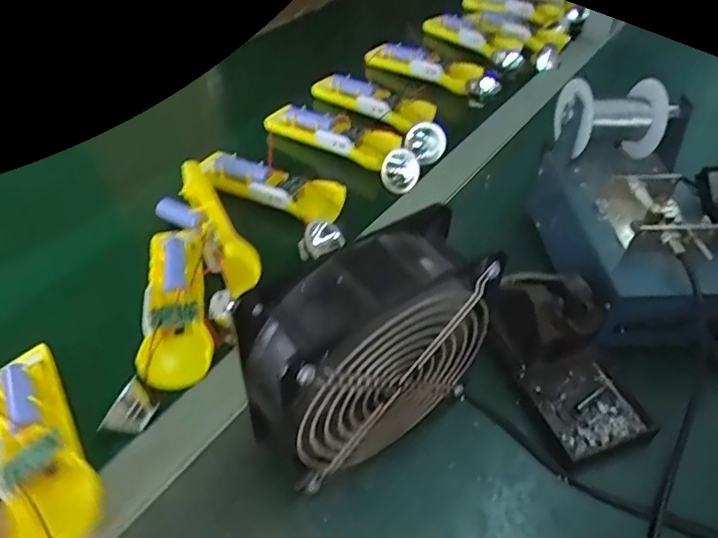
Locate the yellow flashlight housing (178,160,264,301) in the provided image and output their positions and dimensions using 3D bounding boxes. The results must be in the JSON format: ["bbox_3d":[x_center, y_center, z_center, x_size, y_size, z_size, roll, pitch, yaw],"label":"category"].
[{"bbox_3d":[-0.126,-0.044,0.498,0.029,0.035,0.154,-20,57,-25],"label":"yellow flashlight housing"}]

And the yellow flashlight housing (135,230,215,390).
[{"bbox_3d":[-0.145,0.024,0.448,0.049,0.021,0.145,-6,56,-10],"label":"yellow flashlight housing"}]

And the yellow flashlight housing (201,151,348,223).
[{"bbox_3d":[-0.084,-0.085,0.546,0.146,0.030,0.048,23,48,20],"label":"yellow flashlight housing"}]

